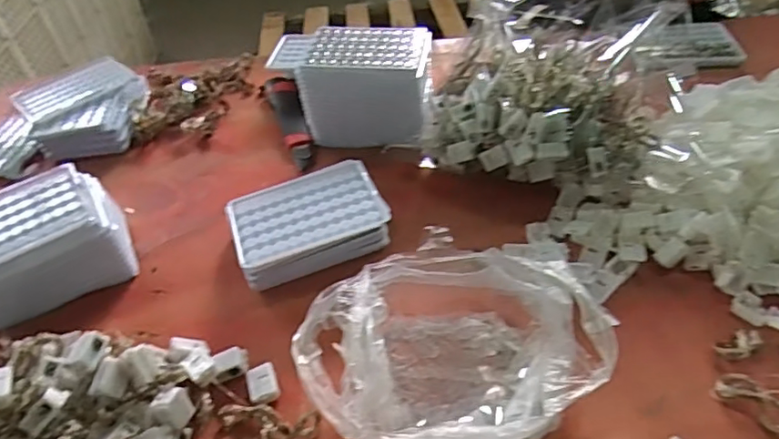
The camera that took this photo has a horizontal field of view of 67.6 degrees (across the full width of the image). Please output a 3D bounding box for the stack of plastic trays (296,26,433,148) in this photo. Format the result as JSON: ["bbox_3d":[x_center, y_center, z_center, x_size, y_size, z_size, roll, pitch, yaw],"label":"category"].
[{"bbox_3d":[-0.022,-0.141,0.638,0.134,0.099,0.099,1,45,7],"label":"stack of plastic trays"}]

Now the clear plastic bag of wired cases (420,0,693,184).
[{"bbox_3d":[0.161,-0.130,0.564,0.240,0.158,0.161,11,47,16],"label":"clear plastic bag of wired cases"}]

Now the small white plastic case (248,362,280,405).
[{"bbox_3d":[-0.094,0.123,0.435,0.022,0.012,0.028,-19,46,-13],"label":"small white plastic case"}]

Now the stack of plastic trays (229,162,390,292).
[{"bbox_3d":[-0.074,0.007,0.531,0.134,0.049,0.103,-20,46,-14],"label":"stack of plastic trays"}]

